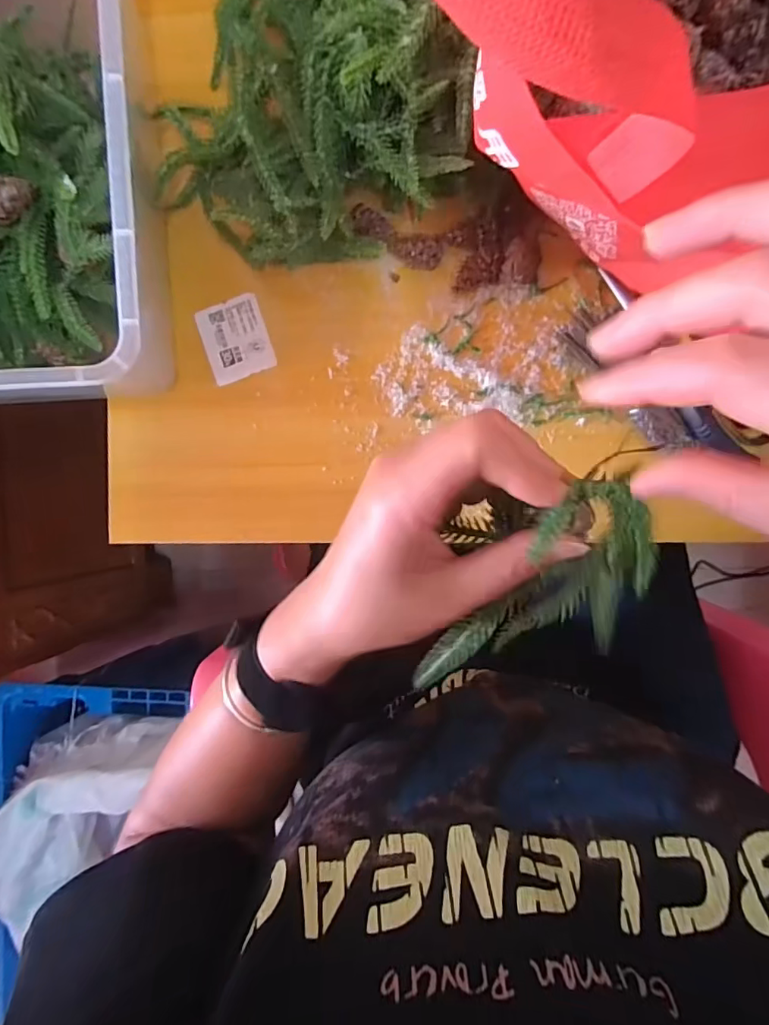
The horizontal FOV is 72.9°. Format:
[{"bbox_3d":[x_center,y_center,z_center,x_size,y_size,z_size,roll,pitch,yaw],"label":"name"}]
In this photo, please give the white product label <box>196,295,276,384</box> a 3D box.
[{"bbox_3d":[-0.111,-0.130,0.388,0.048,0.004,0.059,-19,90,6],"label":"white product label"}]

